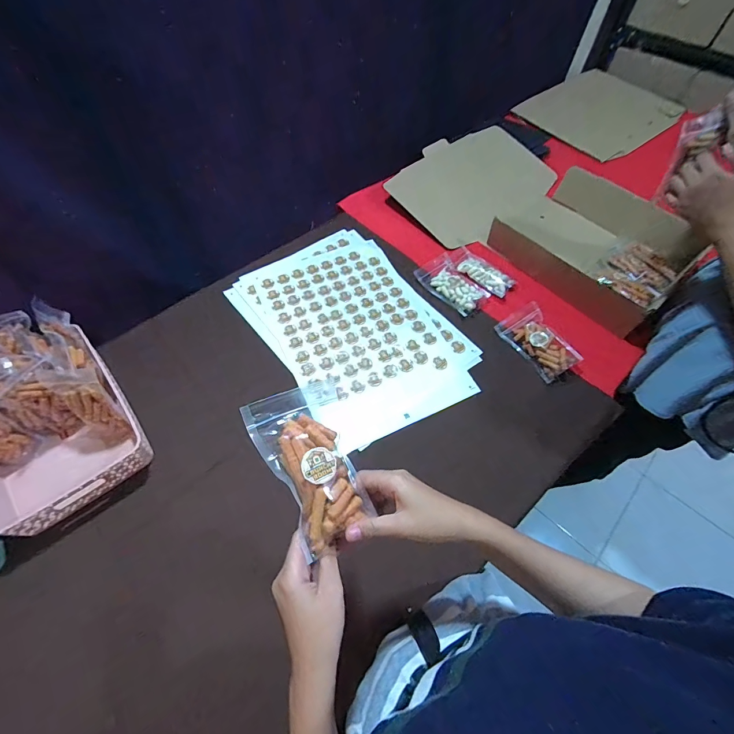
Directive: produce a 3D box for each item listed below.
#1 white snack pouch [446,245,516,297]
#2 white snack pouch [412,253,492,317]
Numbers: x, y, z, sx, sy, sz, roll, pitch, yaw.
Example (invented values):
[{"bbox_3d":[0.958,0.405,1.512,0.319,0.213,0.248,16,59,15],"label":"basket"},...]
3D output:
[{"bbox_3d":[0.260,-0.227,0.845,0.061,0.027,0.166,-30,64,-17],"label":"white snack pouch"},{"bbox_3d":[0.194,-0.195,0.846,0.086,0.037,0.163,-38,67,-21],"label":"white snack pouch"}]

